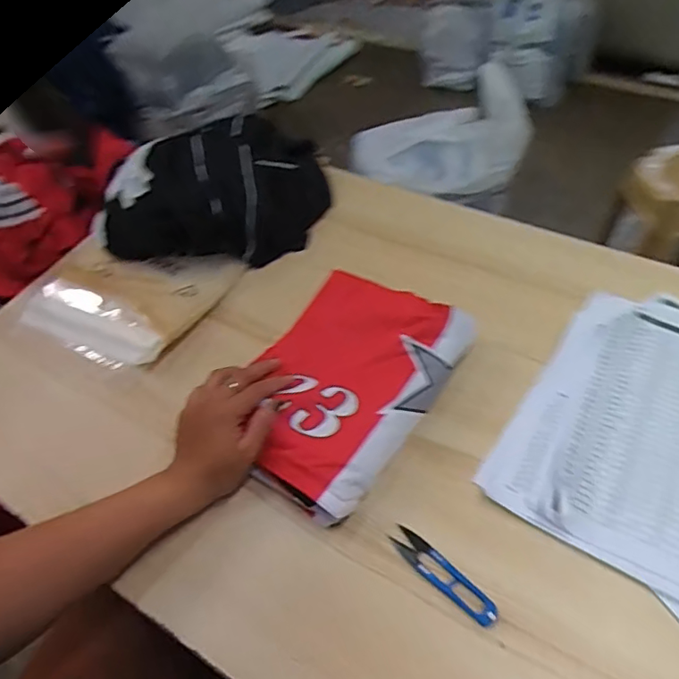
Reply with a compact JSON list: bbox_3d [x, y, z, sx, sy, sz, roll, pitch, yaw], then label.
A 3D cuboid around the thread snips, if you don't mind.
[{"bbox_3d":[0.085,0.193,0.452,0.023,0.012,0.102,-37,56,-27],"label":"thread snips"}]

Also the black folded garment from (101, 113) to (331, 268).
[{"bbox_3d":[-0.172,-0.198,0.718,0.300,0.128,0.162,-5,47,-1],"label":"black folded garment"}]

